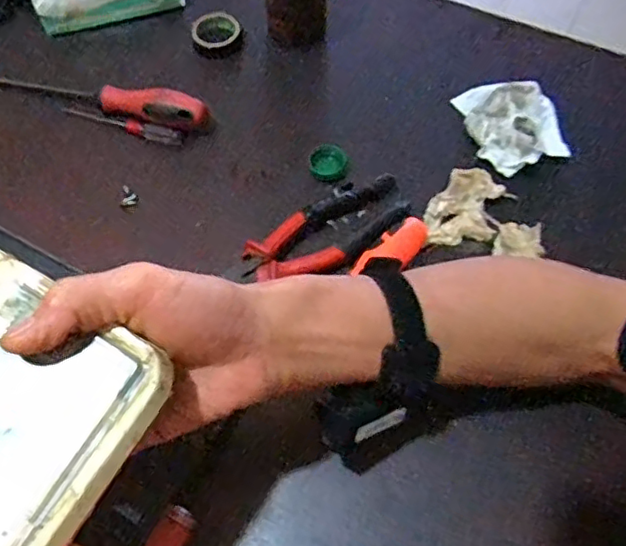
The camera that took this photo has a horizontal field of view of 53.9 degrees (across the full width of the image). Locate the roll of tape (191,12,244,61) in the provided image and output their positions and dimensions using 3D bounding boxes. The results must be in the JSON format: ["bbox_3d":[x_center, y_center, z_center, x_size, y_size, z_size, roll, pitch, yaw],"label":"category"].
[{"bbox_3d":[-0.094,-0.238,0.608,0.048,0.016,0.052,0,62,0],"label":"roll of tape"}]

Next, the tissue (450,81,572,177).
[{"bbox_3d":[0.179,-0.128,0.541,0.084,0.025,0.095,-2,62,-1],"label":"tissue"}]

